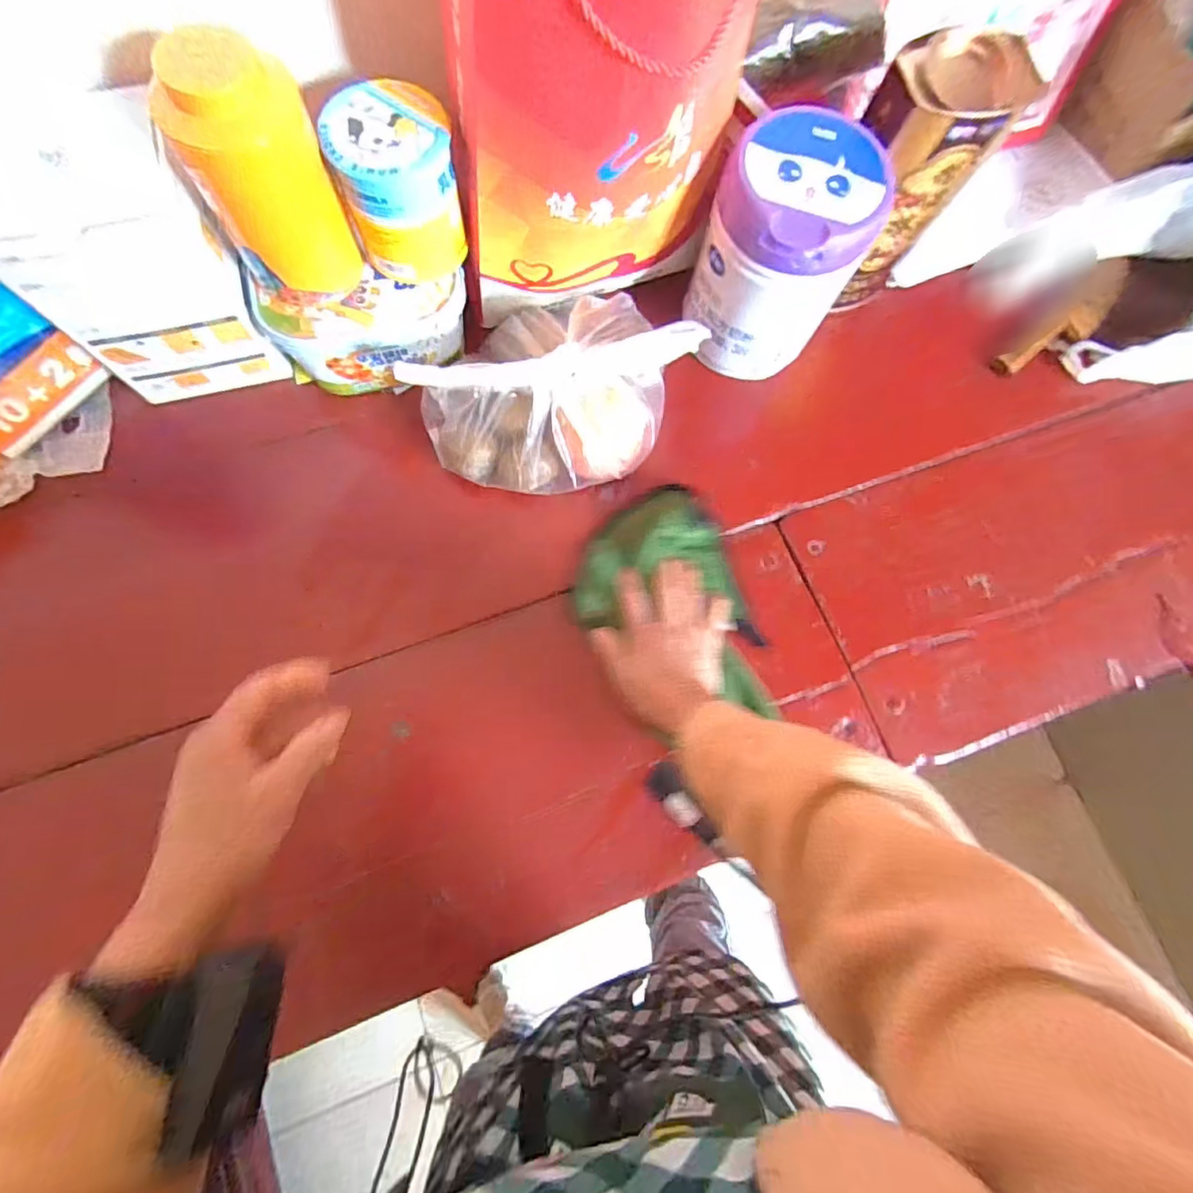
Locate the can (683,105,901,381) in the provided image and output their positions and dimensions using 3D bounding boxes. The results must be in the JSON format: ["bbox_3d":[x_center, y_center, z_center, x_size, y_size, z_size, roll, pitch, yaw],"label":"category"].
[{"bbox_3d":[0.164,-0.306,0.499,0.131,0.162,0.127,20,75,2],"label":"can"}]

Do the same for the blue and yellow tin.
[{"bbox_3d":[-0.156,-0.327,0.443,0.089,0.096,0.086,1,75,-3],"label":"blue and yellow tin"}]

